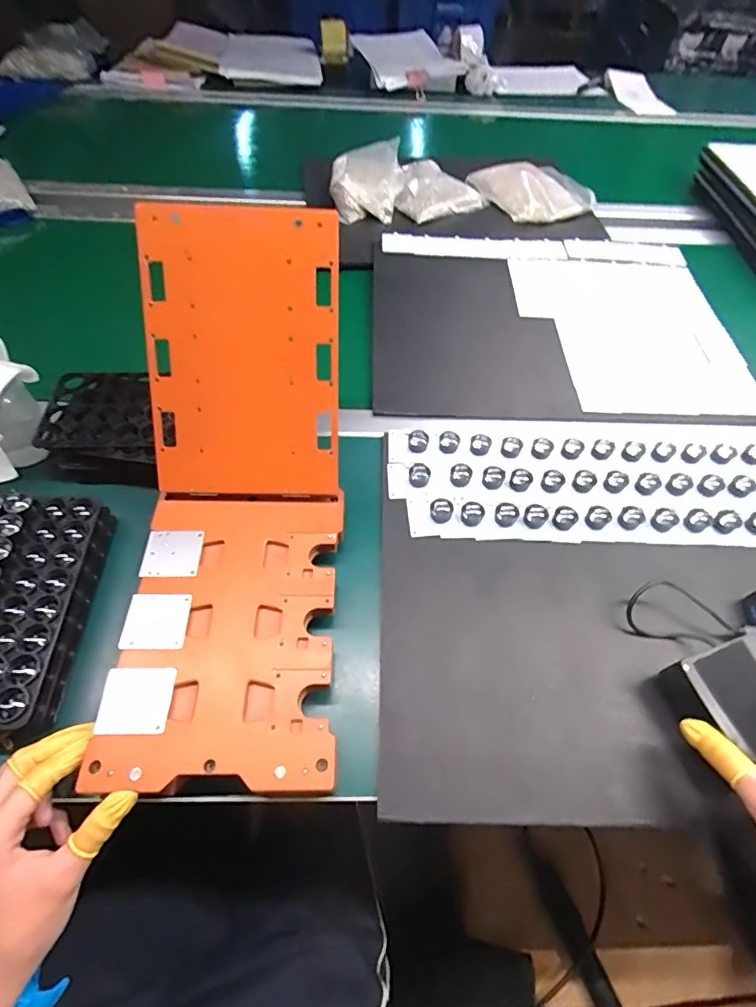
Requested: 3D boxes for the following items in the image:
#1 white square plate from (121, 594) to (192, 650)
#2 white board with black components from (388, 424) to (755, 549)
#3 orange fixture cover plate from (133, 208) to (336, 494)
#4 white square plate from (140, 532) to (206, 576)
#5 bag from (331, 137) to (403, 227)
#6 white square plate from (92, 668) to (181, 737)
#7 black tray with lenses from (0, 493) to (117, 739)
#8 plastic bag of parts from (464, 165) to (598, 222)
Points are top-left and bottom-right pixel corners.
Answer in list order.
[{"bbox_3d":[-0.176,0.094,0.388,0.049,0.004,0.044,-1,56,-3],"label":"white square plate"},{"bbox_3d":[0.253,-0.026,0.512,0.473,0.022,0.148,2,56,-1],"label":"white board with black components"},{"bbox_3d":[-0.115,-0.121,0.417,0.157,0.235,0.011,1,16,-3],"label":"orange fixture cover plate"},{"bbox_3d":[-0.176,0.042,0.418,0.046,0.004,0.043,-1,56,-3],"label":"white square plate"},{"bbox_3d":[-0.021,-0.539,0.811,0.115,0.051,0.170,8,56,3],"label":"bag"},{"bbox_3d":[-0.177,0.144,0.357,0.052,0.004,0.047,1,56,-2],"label":"white square plate"},{"bbox_3d":[-0.293,0.084,0.394,0.104,0.044,0.188,9,56,-16],"label":"black tray with lenses"},{"bbox_3d":[0.270,-0.542,0.842,0.170,0.034,0.169,-22,60,-16],"label":"plastic bag of parts"}]

